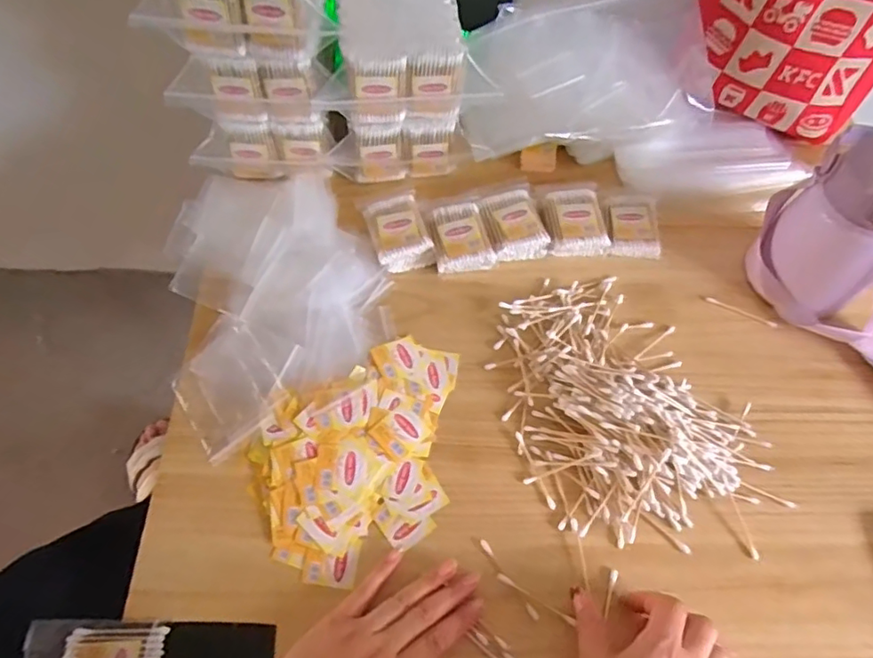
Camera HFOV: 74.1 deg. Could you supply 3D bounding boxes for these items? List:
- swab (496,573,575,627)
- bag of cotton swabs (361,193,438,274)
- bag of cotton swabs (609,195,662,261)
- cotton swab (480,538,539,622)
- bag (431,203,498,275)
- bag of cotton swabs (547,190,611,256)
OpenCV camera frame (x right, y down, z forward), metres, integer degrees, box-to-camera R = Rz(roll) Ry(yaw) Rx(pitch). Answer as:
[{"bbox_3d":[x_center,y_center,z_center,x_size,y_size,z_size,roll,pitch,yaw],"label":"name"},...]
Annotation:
[{"bbox_3d":[0.077,0.210,0.451,0.065,0.007,0.005,27,65,17],"label":"swab"},{"bbox_3d":[-0.040,-0.101,0.605,0.057,0.033,0.081,-15,62,-10],"label":"bag of cotton swabs"},{"bbox_3d":[0.214,-0.113,0.628,0.057,0.014,0.077,4,60,0],"label":"bag of cotton swabs"},{"bbox_3d":[0.058,0.199,0.461,0.006,0.004,0.071,-31,67,-16],"label":"cotton swab"},{"bbox_3d":[0.026,-0.092,0.605,0.057,0.034,0.075,-7,61,-6],"label":"bag"},{"bbox_3d":[0.148,-0.113,0.618,0.058,0.028,0.075,1,60,-1],"label":"bag of cotton swabs"}]

